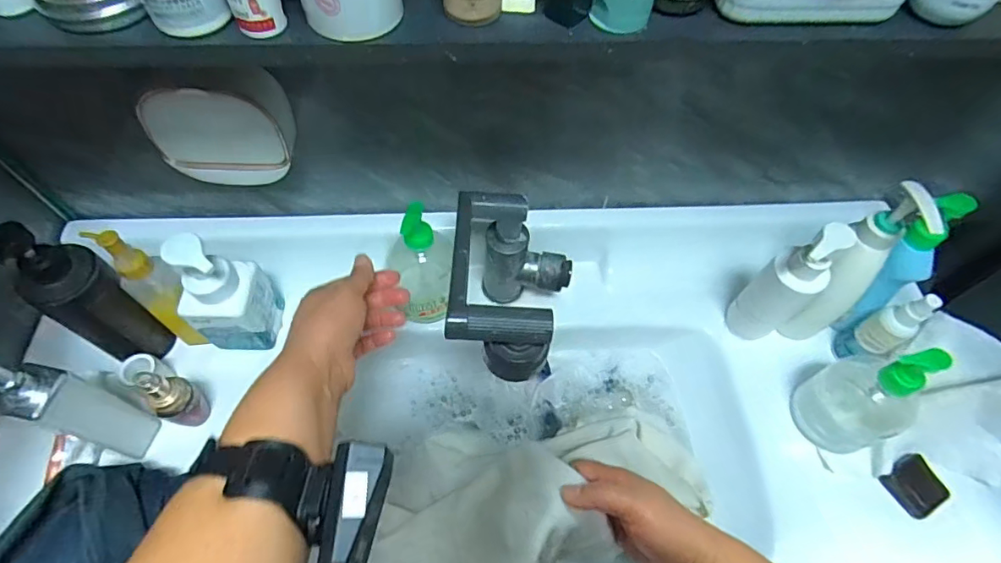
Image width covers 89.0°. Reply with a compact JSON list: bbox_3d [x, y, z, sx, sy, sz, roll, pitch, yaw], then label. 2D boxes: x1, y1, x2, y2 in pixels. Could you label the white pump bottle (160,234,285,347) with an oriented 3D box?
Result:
[{"bbox_3d":[-0.284,0.009,0.518,0.070,0.159,0.060,-6,60,-5],"label":"white pump bottle"}]

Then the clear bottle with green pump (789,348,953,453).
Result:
[{"bbox_3d":[0.369,0.108,0.500,0.071,0.164,0.084,-21,62,-14],"label":"clear bottle with green pump"}]

